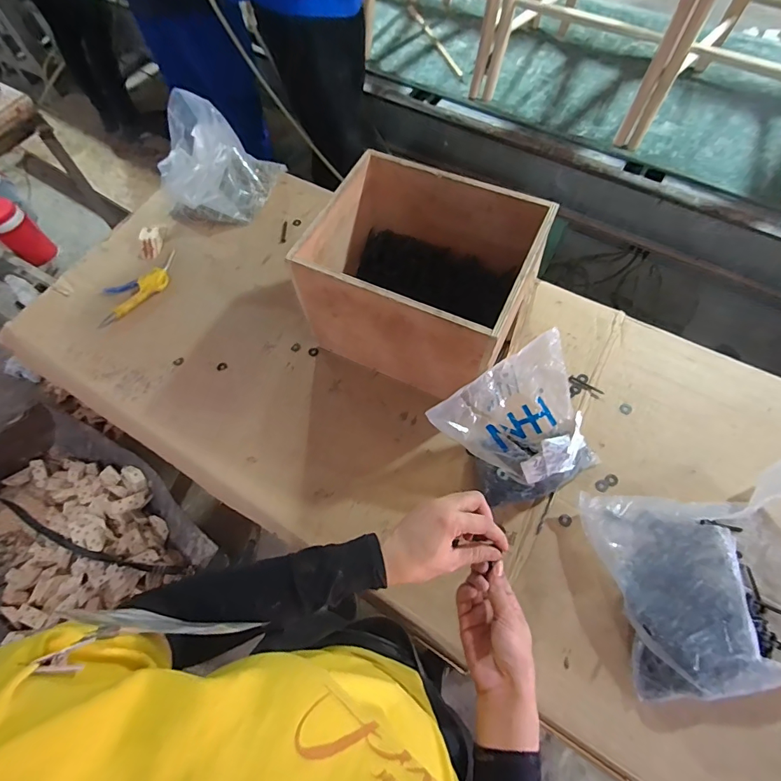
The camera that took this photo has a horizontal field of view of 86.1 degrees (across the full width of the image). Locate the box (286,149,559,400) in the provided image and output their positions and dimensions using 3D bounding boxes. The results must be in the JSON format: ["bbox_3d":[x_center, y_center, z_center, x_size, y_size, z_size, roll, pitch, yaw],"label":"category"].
[{"bbox_3d":[0.054,-0.173,0.704,0.314,0.239,0.264,25,68,13],"label":"box"}]

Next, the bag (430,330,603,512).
[{"bbox_3d":[0.188,0.067,0.614,0.205,0.165,0.174,-28,67,-12],"label":"bag"}]

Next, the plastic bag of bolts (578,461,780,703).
[{"bbox_3d":[0.448,0.231,0.530,0.314,0.126,0.245,-9,64,-2],"label":"plastic bag of bolts"}]

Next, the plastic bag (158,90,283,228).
[{"bbox_3d":[-0.373,-0.479,0.897,0.185,0.173,0.207,14,66,9],"label":"plastic bag"}]

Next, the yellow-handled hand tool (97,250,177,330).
[{"bbox_3d":[-0.518,-0.214,0.855,0.075,0.025,0.204,41,72,19],"label":"yellow-handled hand tool"}]

